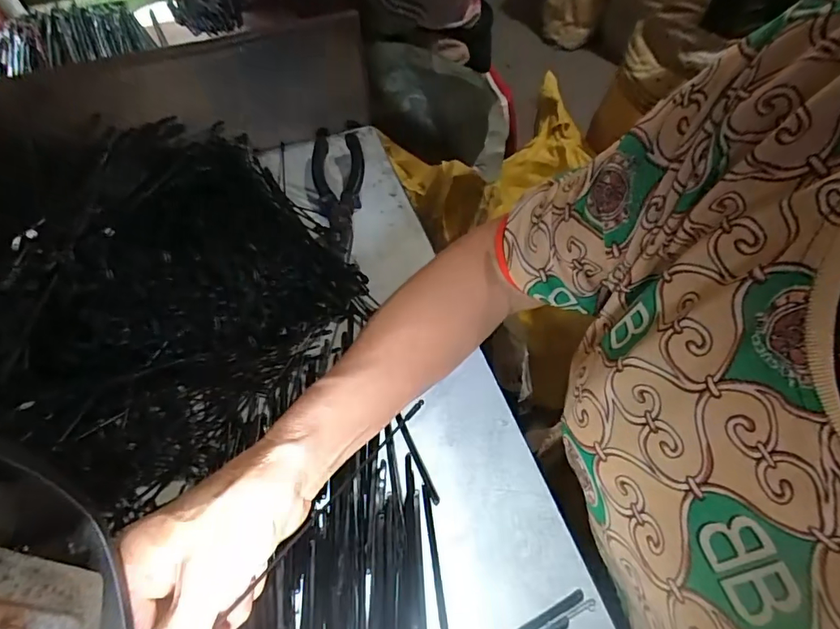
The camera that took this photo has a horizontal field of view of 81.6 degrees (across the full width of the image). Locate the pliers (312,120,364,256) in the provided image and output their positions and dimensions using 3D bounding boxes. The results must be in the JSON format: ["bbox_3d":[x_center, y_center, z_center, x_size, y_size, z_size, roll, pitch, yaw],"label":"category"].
[{"bbox_3d":[-0.082,-0.137,0.492,0.051,0.016,0.202,-7,54,-3],"label":"pliers"}]

